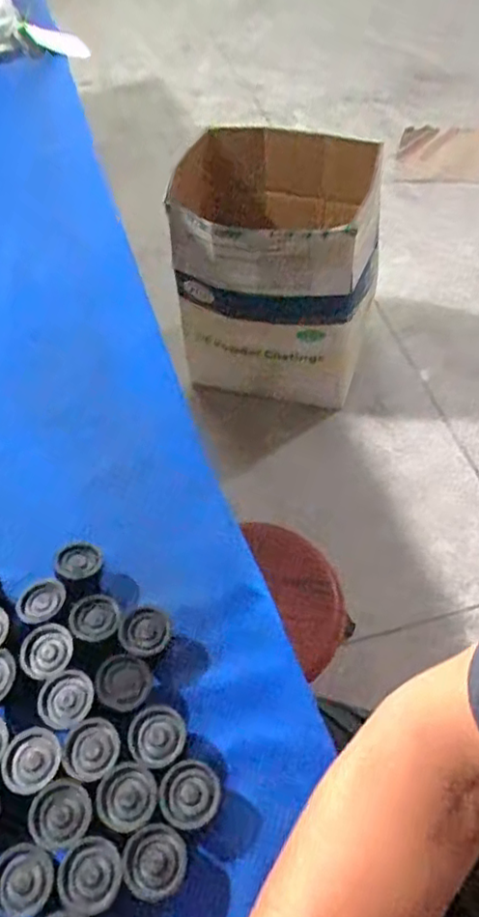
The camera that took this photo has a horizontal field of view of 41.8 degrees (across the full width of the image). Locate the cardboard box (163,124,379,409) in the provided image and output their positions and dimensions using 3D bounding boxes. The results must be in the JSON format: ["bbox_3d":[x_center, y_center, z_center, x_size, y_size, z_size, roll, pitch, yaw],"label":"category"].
[{"bbox_3d":[0.081,-0.363,1.344,0.393,0.475,0.290,12,56,13],"label":"cardboard box"}]

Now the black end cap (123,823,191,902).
[{"bbox_3d":[-0.047,0.232,0.360,0.034,0.029,0.035,-2,54,3],"label":"black end cap"}]

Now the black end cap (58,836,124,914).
[{"bbox_3d":[-0.082,0.239,0.359,0.034,0.027,0.035,-2,54,3],"label":"black end cap"}]

